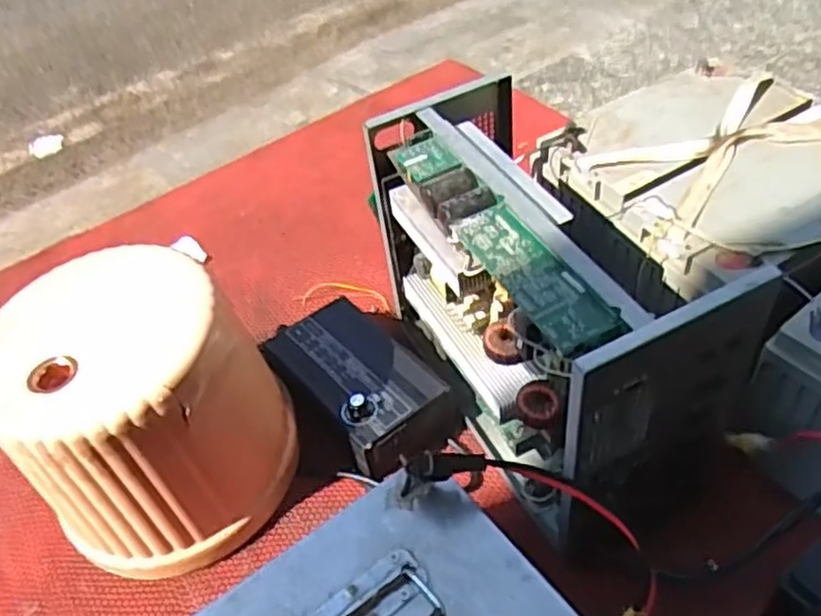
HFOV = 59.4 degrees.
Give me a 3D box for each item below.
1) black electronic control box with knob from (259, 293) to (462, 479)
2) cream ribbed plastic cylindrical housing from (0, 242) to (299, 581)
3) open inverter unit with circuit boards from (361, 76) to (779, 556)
[{"bbox_3d":[-0.065,0.099,0.892,0.140,0.079,0.251,-34,53,-22],"label":"black electronic control box with knob"},{"bbox_3d":[-0.278,0.113,0.786,0.248,0.259,0.253,-25,49,-16],"label":"cream ribbed plastic cylindrical housing"},{"bbox_3d":[0.146,-0.007,0.784,0.221,0.315,0.418,-25,50,-15],"label":"open inverter unit with circuit boards"}]

